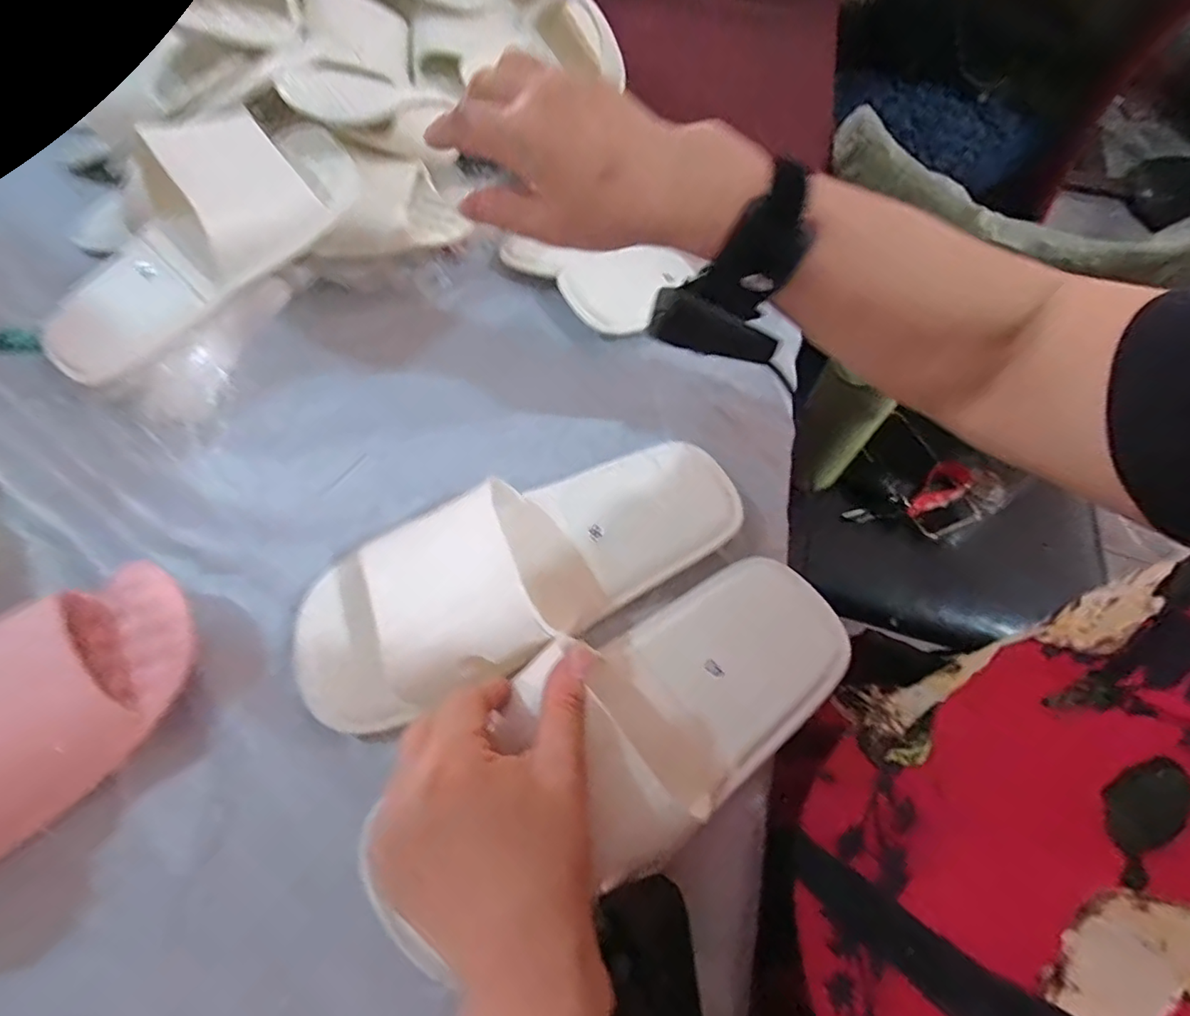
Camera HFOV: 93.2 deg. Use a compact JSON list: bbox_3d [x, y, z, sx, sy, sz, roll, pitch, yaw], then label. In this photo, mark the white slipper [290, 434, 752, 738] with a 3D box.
[{"bbox_3d":[-0.043,0.030,0.337,0.267,0.047,0.109,-30,66,-16],"label":"white slipper"}]

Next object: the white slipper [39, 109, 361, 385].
[{"bbox_3d":[-0.277,-0.188,0.382,0.248,0.075,0.081,-45,70,-7],"label":"white slipper"}]

